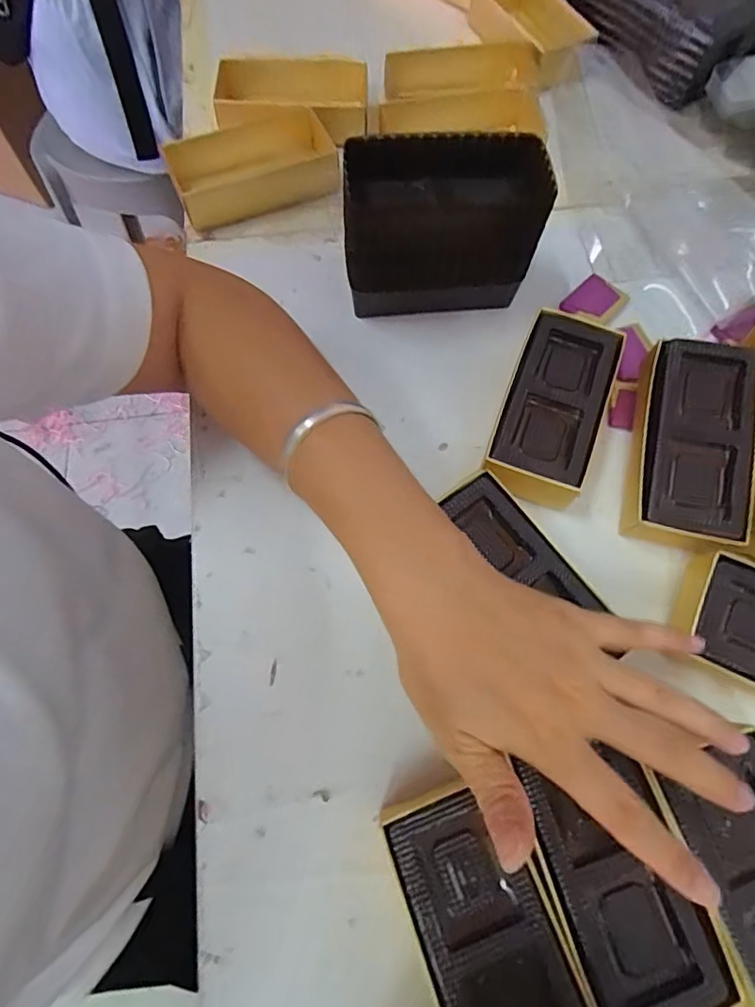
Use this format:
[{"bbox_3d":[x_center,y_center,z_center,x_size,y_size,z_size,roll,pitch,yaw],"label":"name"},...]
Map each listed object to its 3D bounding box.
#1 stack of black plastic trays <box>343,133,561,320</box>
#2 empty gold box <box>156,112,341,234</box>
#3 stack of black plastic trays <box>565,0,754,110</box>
[{"bbox_3d":[0.039,-0.172,0.340,0.115,0.083,0.065,-5,68,-2],"label":"stack of black plastic trays"},{"bbox_3d":[-0.091,-0.248,0.399,0.114,0.031,0.064,-16,69,-6],"label":"empty gold box"},{"bbox_3d":[0.230,-0.442,0.456,0.126,0.048,0.227,-32,71,-12],"label":"stack of black plastic trays"}]

